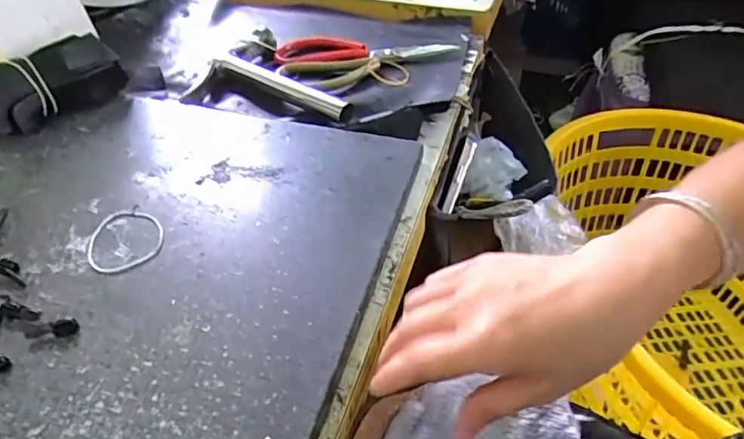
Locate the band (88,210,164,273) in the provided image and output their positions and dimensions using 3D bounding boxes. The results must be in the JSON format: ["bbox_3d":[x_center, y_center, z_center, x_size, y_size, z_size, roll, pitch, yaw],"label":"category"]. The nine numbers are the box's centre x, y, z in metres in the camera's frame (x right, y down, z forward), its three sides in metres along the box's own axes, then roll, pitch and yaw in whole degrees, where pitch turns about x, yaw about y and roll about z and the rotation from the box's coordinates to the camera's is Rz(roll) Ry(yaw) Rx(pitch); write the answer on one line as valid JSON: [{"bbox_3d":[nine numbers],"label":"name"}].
[{"bbox_3d":[-0.168,0.012,0.361,0.049,0.004,0.056,-17,48,-15],"label":"band"}]

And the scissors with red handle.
[{"bbox_3d":[-0.006,-0.175,0.561,0.185,0.007,0.103,-10,46,-8],"label":"scissors with red handle"}]

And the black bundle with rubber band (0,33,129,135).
[{"bbox_3d":[-0.282,-0.121,0.472,0.056,0.049,0.123,29,53,26],"label":"black bundle with rubber band"}]

